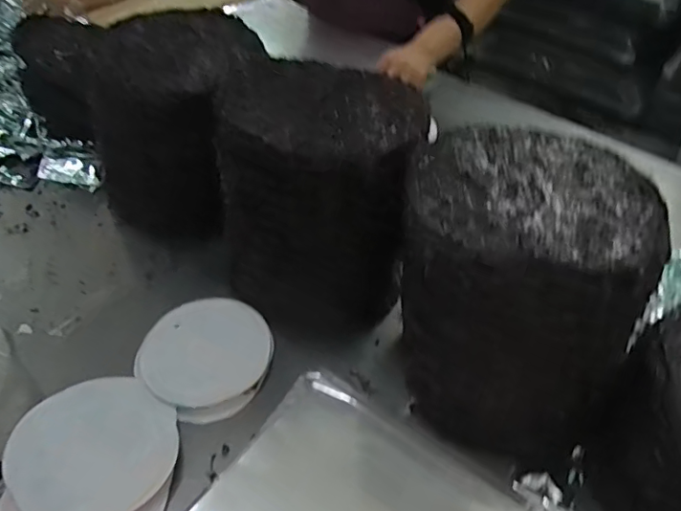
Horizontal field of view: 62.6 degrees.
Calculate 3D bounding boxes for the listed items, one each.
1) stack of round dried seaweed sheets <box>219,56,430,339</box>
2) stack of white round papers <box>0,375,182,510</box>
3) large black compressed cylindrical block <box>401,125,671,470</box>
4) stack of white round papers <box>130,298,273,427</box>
[{"bbox_3d":[-0.018,-0.062,0.595,0.173,0.232,0.206,7,44,2],"label":"stack of round dried seaweed sheets"},{"bbox_3d":[-0.217,0.186,0.489,0.141,0.046,0.180,-2,45,-7],"label":"stack of white round papers"},{"bbox_3d":[0.151,0.027,0.512,0.190,0.219,0.187,3,44,-3],"label":"large black compressed cylindrical block"},{"bbox_3d":[-0.138,0.100,0.574,0.127,0.030,0.122,31,50,24],"label":"stack of white round papers"}]

